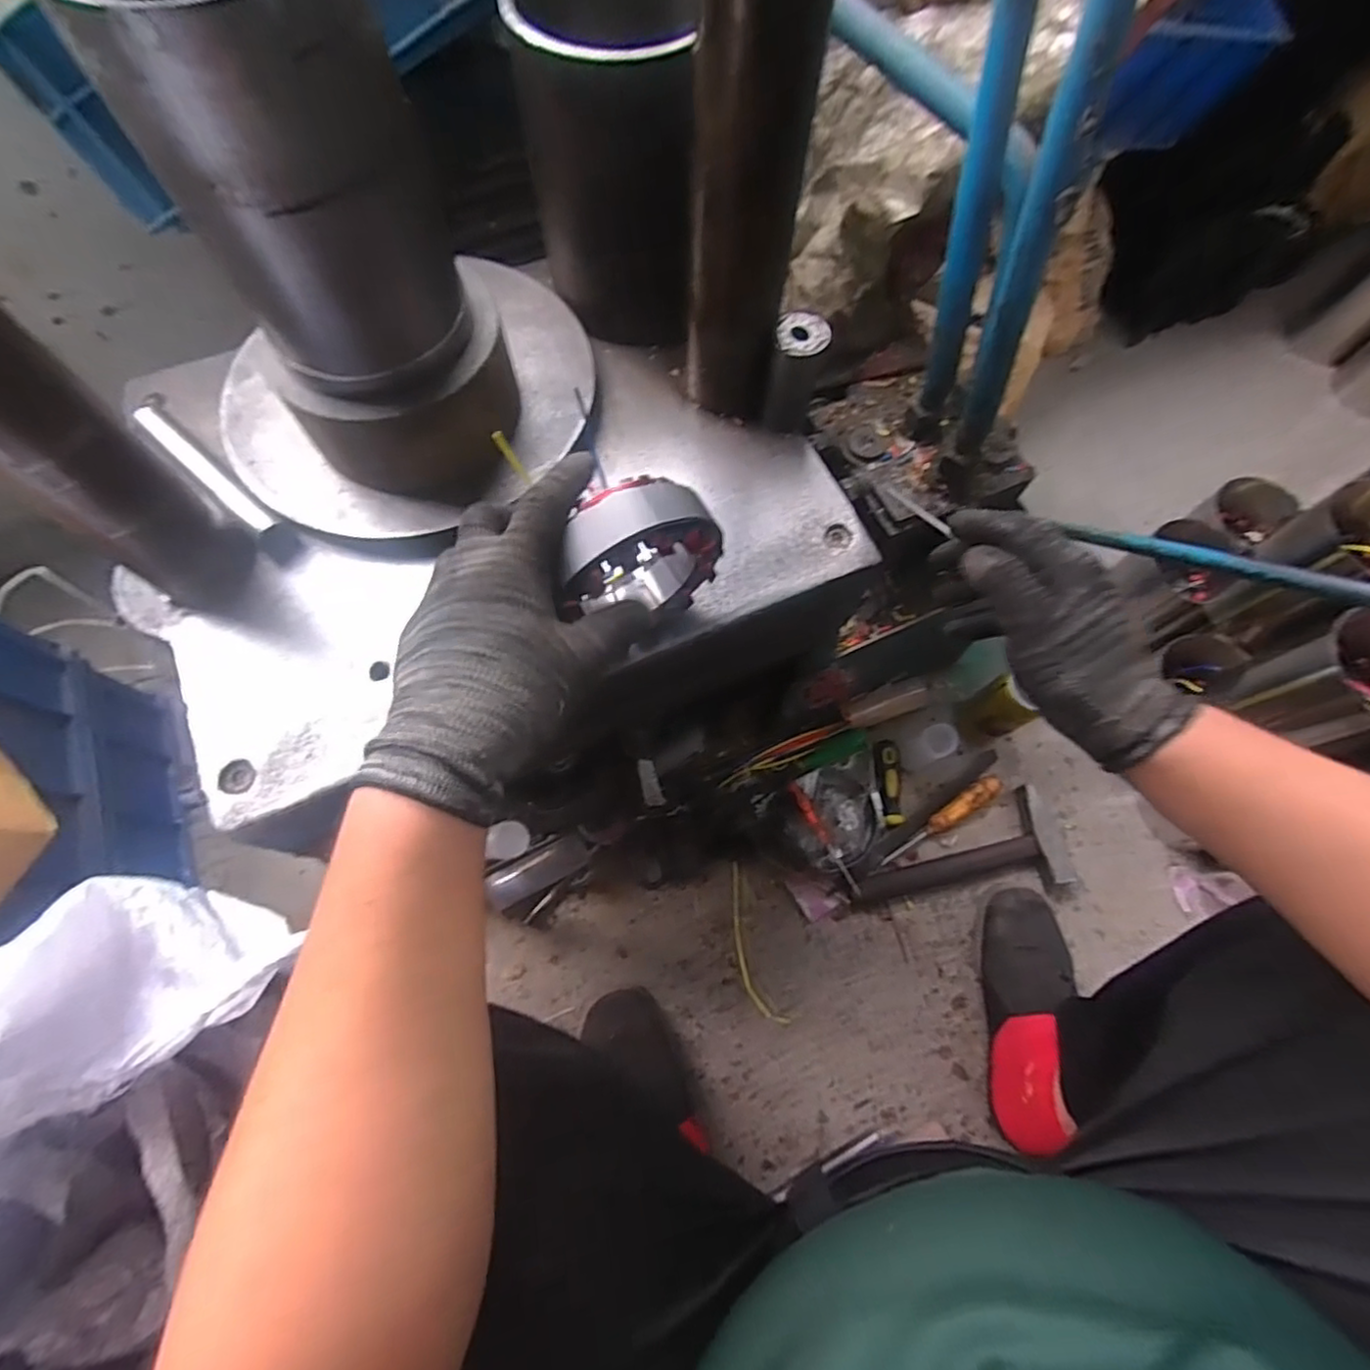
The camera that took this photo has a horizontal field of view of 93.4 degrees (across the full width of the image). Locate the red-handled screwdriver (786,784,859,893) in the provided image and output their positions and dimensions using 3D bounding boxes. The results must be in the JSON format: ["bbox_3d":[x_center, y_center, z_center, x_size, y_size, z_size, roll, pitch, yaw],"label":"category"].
[{"bbox_3d":[0.168,0.179,0.770,0.017,0.022,0.144,-28,72,-11],"label":"red-handled screwdriver"}]

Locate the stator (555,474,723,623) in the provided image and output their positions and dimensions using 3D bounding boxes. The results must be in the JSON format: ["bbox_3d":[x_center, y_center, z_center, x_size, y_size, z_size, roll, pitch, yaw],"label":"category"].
[{"bbox_3d":[-0.028,-0.071,0.373,0.096,0.102,0.042,-31,72,-12],"label":"stator"}]

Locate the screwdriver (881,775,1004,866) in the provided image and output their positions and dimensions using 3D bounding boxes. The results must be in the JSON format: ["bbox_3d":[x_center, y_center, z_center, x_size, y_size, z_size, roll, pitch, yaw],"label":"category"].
[{"bbox_3d":[0.325,0.171,0.817,0.181,0.026,0.029,-30,72,-12],"label":"screwdriver"}]

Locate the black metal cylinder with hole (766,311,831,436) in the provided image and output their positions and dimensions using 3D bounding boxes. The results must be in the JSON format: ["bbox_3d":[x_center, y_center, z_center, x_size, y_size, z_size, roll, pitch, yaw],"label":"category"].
[{"bbox_3d":[0.079,-0.222,0.466,0.034,0.076,0.033,8,69,2],"label":"black metal cylinder with hole"}]

